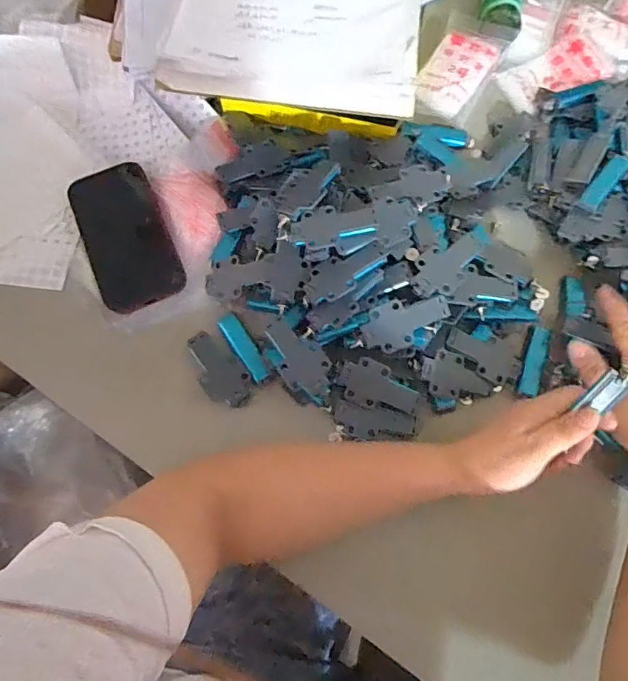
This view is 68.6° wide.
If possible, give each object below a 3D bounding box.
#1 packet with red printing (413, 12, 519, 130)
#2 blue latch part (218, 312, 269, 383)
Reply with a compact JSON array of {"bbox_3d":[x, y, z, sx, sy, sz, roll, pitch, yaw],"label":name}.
[{"bbox_3d":[0.177,-0.334,0.556,0.079,0.016,0.157,30,74,7],"label":"packet with red printing"},{"bbox_3d":[-0.066,0.006,0.436,0.019,0.006,0.070,-32,76,-11],"label":"blue latch part"}]

